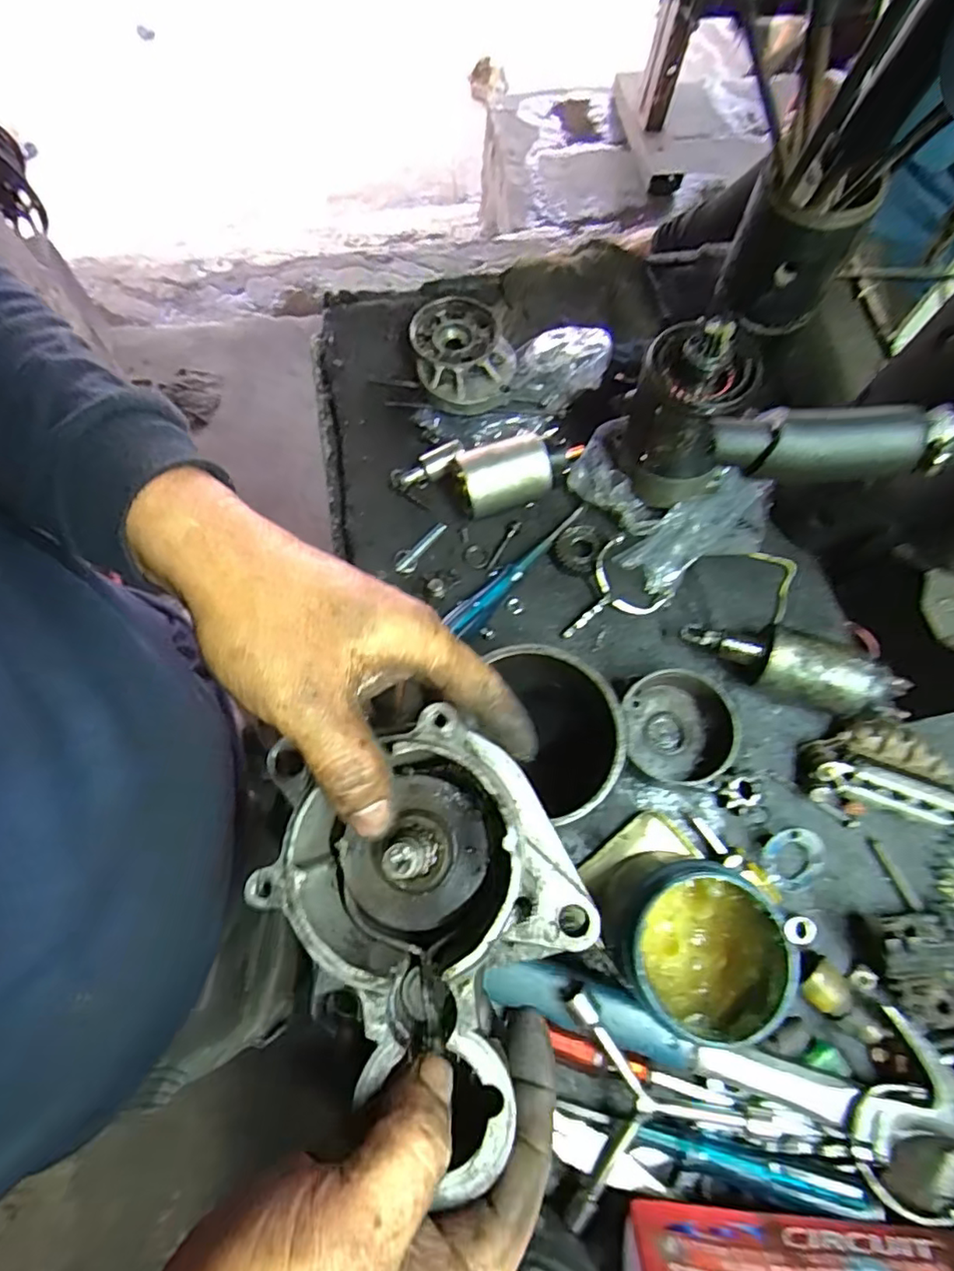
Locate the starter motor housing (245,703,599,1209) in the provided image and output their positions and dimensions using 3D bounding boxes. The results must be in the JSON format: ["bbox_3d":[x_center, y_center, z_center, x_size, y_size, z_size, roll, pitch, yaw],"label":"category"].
[{"bbox_3d":[-0.016,0.115,0.238,0.119,0.070,0.146,-18,73,-8],"label":"starter motor housing"}]

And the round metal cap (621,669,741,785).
[{"bbox_3d":[0.148,0.069,0.436,0.076,0.041,0.084,-2,72,-3],"label":"round metal cap"}]

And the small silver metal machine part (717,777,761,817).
[{"bbox_3d":[0.187,0.114,0.428,0.027,0.011,0.026,1,72,-2],"label":"small silver metal machine part"}]

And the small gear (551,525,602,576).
[{"bbox_3d":[0.083,-0.072,0.501,0.039,0.008,0.043,12,88,17],"label":"small gear"}]

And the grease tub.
[{"bbox_3d":[0.124,0.186,0.367,0.086,0.107,0.080,1,72,-2],"label":"grease tub"}]

